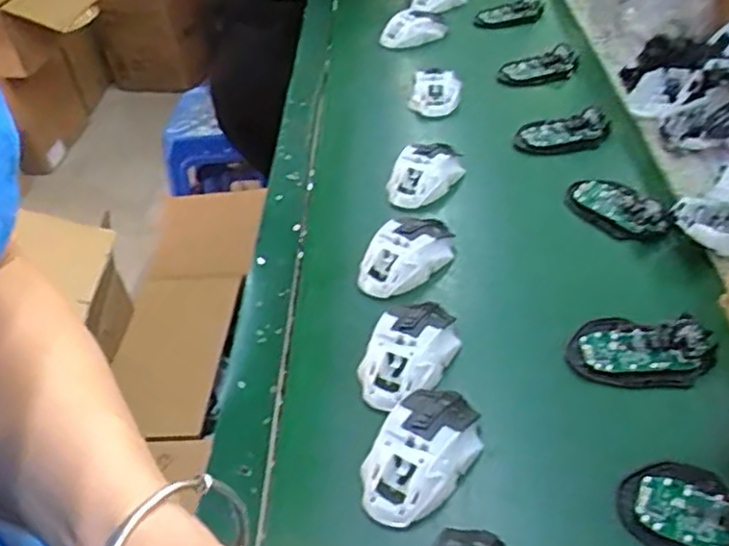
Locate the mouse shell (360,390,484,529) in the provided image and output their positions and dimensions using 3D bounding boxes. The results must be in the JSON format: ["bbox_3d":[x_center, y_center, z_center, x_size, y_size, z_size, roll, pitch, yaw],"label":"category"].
[{"bbox_3d":[0.043,0.132,0.508,0.066,0.034,0.118,23,50,29],"label":"mouse shell"}]

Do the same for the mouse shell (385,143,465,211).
[{"bbox_3d":[0.064,-0.110,0.779,0.067,0.039,0.088,20,49,28],"label":"mouse shell"}]

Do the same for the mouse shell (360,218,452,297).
[{"bbox_3d":[0.042,-0.021,0.680,0.065,0.034,0.105,28,52,33],"label":"mouse shell"}]

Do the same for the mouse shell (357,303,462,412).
[{"bbox_3d":[0.040,0.065,0.586,0.069,0.032,0.114,14,46,23],"label":"mouse shell"}]

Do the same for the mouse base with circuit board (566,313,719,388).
[{"bbox_3d":[0.231,0.064,0.565,0.113,0.029,0.063,7,44,16],"label":"mouse base with circuit board"}]

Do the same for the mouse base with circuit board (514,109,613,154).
[{"bbox_3d":[0.241,-0.171,0.829,0.114,0.028,0.053,-11,42,-3],"label":"mouse base with circuit board"}]

